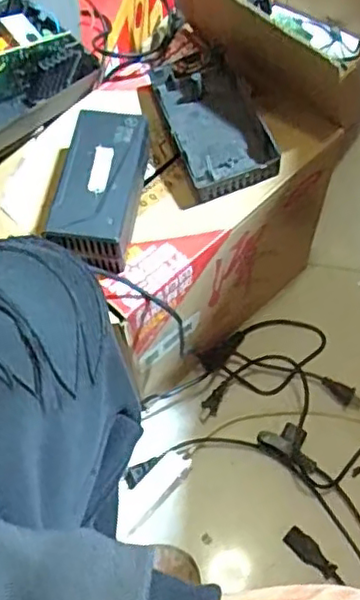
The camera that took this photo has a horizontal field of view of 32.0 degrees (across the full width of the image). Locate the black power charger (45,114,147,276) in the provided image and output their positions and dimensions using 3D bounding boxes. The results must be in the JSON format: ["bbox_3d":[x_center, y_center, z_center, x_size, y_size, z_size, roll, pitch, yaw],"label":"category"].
[{"bbox_3d":[-0.077,-0.107,0.611,0.079,0.056,0.156,10,64,9],"label":"black power charger"}]

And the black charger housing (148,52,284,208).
[{"bbox_3d":[0.033,-0.183,0.683,0.105,0.045,0.181,-14,63,-4],"label":"black charger housing"}]

